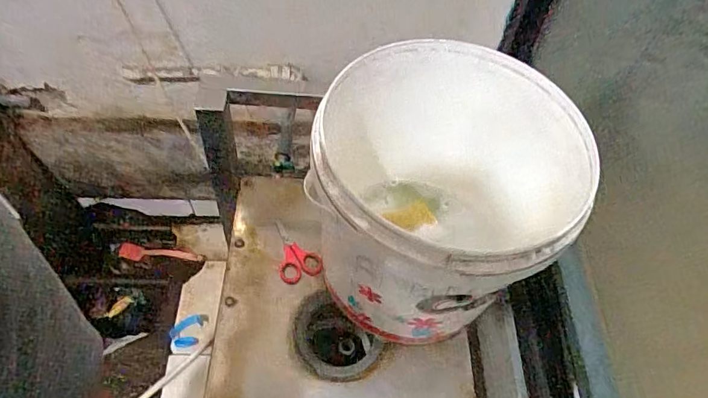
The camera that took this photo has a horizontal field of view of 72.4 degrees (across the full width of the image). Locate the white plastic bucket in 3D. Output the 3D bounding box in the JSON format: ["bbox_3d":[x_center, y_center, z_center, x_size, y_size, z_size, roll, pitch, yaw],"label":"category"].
[{"bbox_3d":[0.108,0.004,0.638,0.297,0.281,0.302,2,57,-2],"label":"white plastic bucket"}]

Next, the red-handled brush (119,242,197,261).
[{"bbox_3d":[-0.657,0.181,1.618,0.300,0.031,0.052,1,56,15],"label":"red-handled brush"}]

